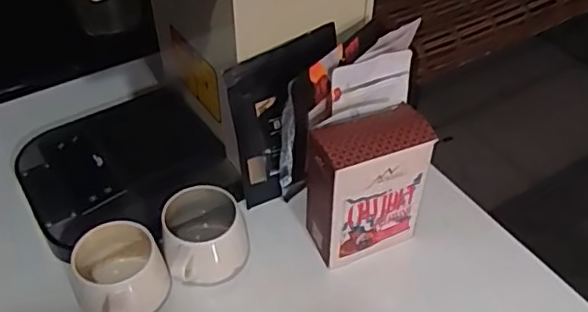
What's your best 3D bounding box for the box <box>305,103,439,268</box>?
[{"bbox_3d":[0.078,0.034,0.632,0.125,0.163,0.073,-14,47,-13],"label":"box"}]

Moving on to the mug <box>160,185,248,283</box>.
[{"bbox_3d":[-0.091,0.098,0.632,0.081,0.093,0.090,-10,46,-9],"label":"mug"}]

